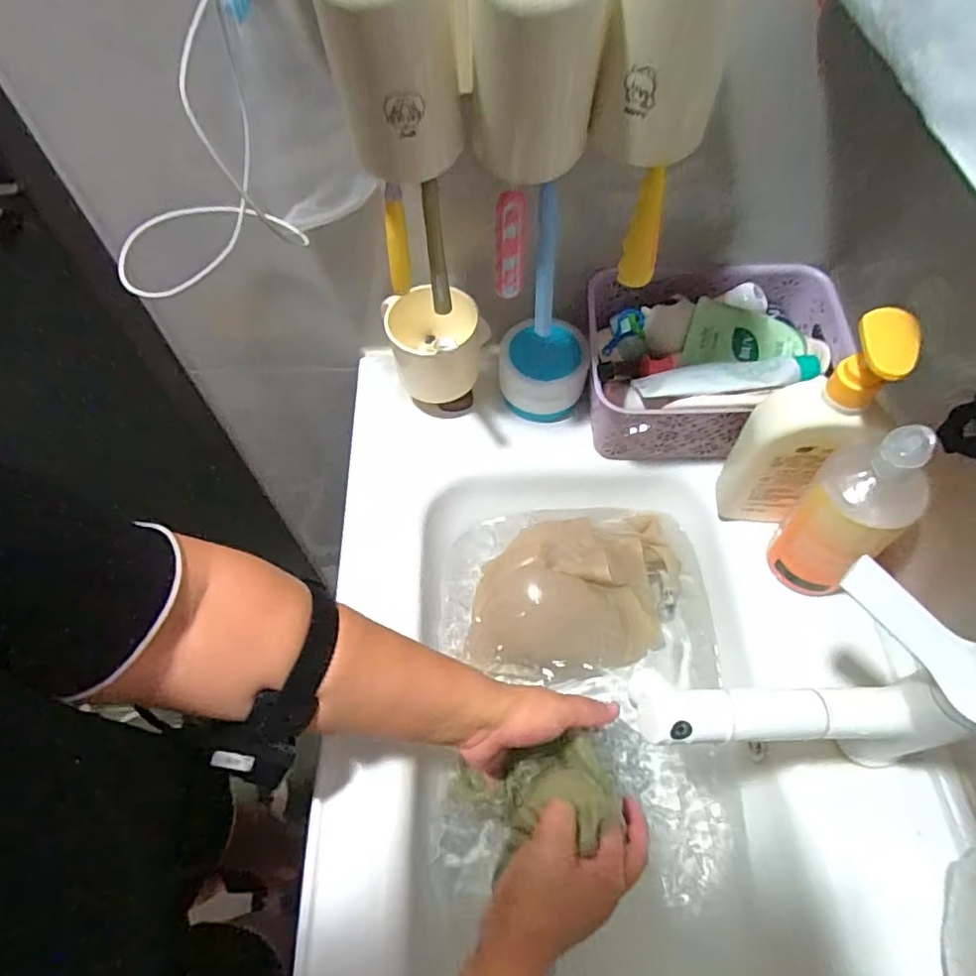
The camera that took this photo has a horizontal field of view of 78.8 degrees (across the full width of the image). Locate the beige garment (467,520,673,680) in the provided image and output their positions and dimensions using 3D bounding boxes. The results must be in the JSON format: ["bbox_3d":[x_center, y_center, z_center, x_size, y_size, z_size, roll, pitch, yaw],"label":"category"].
[{"bbox_3d":[0.087,0.105,0.586,0.207,0.056,0.147,-3,59,-1],"label":"beige garment"}]

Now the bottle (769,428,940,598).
[{"bbox_3d":[0.269,0.024,0.452,0.049,0.195,0.064,-32,64,-17],"label":"bottle"}]

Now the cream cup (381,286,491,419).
[{"bbox_3d":[-0.047,-0.124,0.582,0.091,0.109,0.093,0,59,1],"label":"cream cup"}]

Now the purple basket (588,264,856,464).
[{"bbox_3d":[0.218,-0.115,0.577,0.231,0.109,0.165,2,59,2],"label":"purple basket"}]

